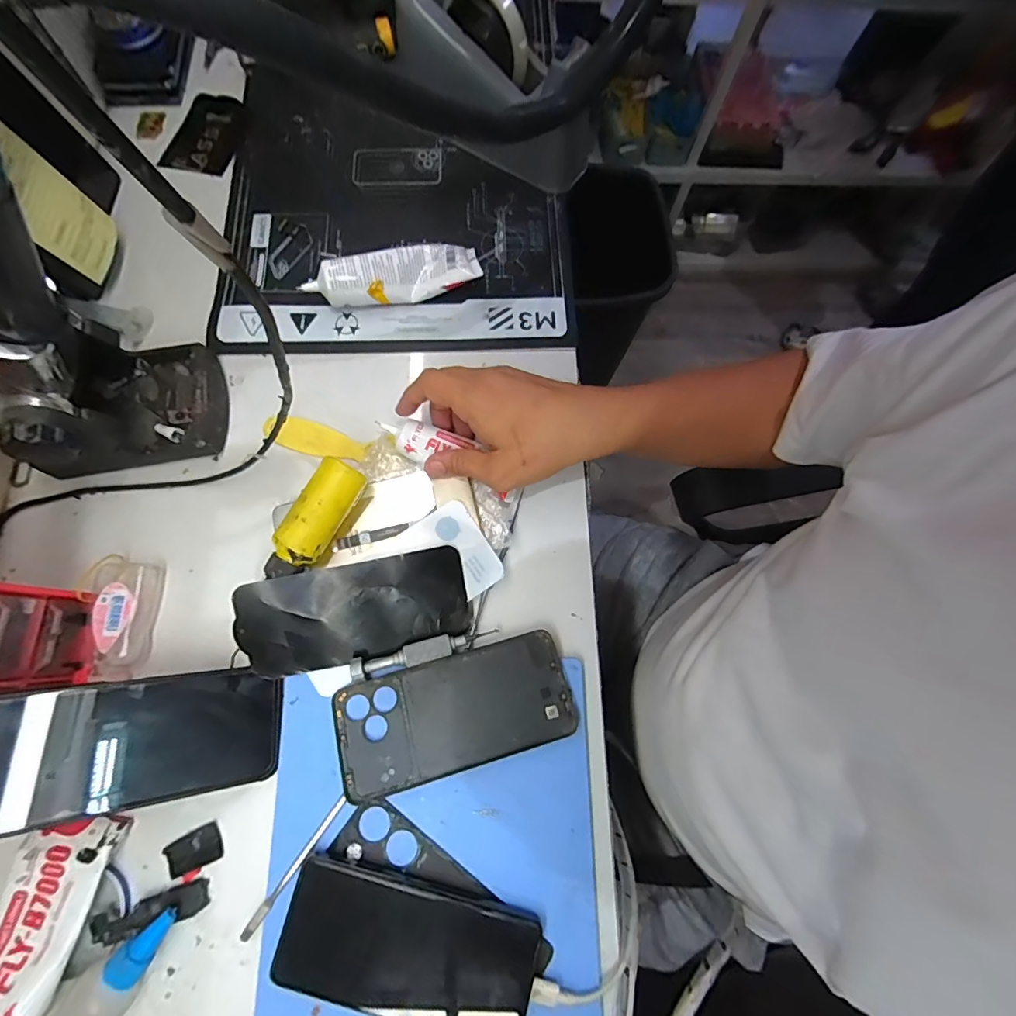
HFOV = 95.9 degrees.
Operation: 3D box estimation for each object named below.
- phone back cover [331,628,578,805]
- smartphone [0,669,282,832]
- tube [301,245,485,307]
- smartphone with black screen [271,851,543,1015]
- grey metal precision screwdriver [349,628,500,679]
[{"bbox_3d":[-0.039,0.148,0.334,0.168,0.008,0.077,-15,75,-6],"label":"phone back cover"},{"bbox_3d":[-0.239,0.150,0.295,0.163,0.006,0.074,5,71,-30],"label":"smartphone"},{"bbox_3d":[-0.105,-0.213,0.423,0.162,0.038,0.043,-16,75,-6],"label":"tube"},{"bbox_3d":[-0.064,0.284,0.292,0.161,0.015,0.077,17,74,3],"label":"smartphone with black screen"},{"bbox_3d":[-0.061,0.106,0.342,0.107,0.013,0.016,-14,75,-5],"label":"grey metal precision screwdriver"}]

